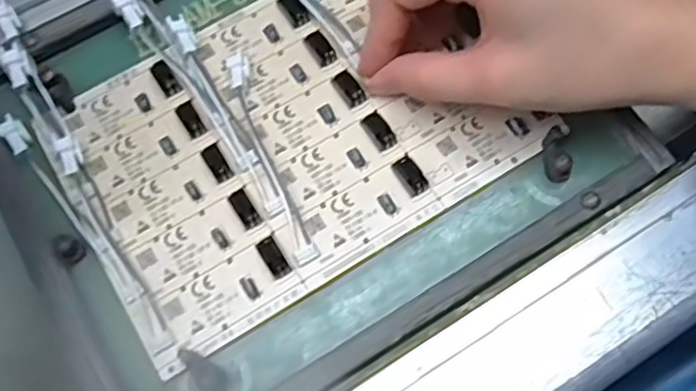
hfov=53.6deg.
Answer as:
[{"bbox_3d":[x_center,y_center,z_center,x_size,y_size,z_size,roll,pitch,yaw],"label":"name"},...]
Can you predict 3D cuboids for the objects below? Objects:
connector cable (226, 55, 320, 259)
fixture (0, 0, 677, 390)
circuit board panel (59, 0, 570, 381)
[{"bbox_3d":[-0.033,-0.017,0.287,0.010,0.010,0.095,-20,70,-6],"label":"connector cable"},{"bbox_3d":[-0.024,-0.028,0.291,0.231,0.016,0.198,-31,72,-10],"label":"fixture"},{"bbox_3d":[-0.027,-0.027,0.293,0.178,0.010,0.128,-31,72,-10],"label":"circuit board panel"}]

